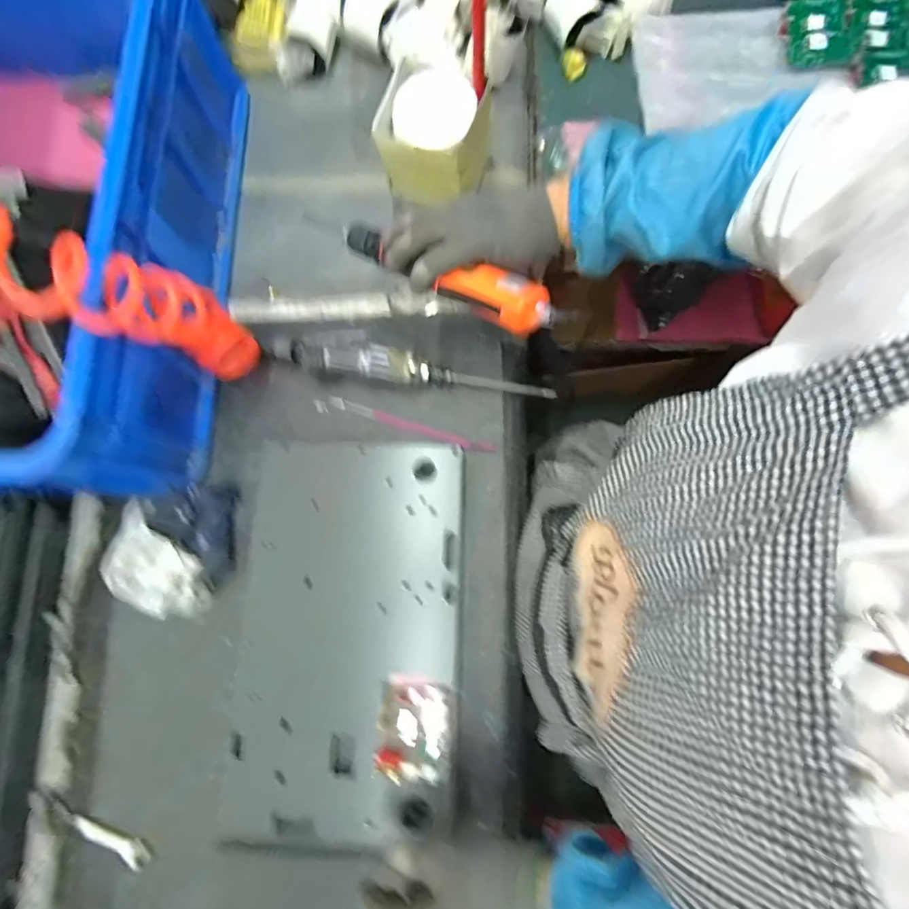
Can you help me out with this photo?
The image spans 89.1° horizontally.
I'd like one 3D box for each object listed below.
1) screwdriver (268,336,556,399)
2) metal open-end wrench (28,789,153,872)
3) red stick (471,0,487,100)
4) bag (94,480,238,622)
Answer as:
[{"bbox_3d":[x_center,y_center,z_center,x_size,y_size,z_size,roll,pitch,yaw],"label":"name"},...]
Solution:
[{"bbox_3d":[-0.057,-0.101,0.548,0.340,0.035,0.039,10,79,3],"label":"screwdriver"},{"bbox_3d":[-0.383,0.391,0.486,0.150,0.005,0.024,24,80,6],"label":"metal open-end wrench"},{"bbox_3d":[0.025,-0.433,0.449,0.016,0.172,0.013,3,79,2],"label":"red stick"},{"bbox_3d":[-0.321,0.106,0.514,0.138,0.035,0.145,-1,79,1],"label":"bag"}]

